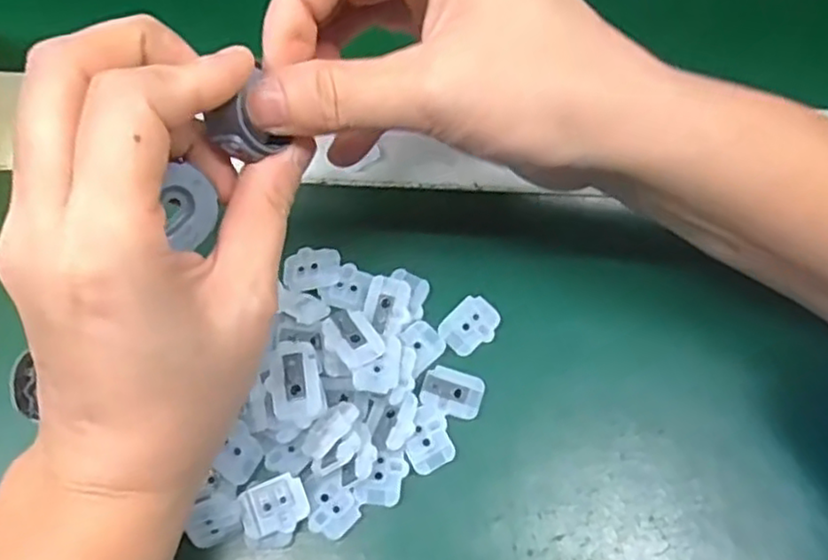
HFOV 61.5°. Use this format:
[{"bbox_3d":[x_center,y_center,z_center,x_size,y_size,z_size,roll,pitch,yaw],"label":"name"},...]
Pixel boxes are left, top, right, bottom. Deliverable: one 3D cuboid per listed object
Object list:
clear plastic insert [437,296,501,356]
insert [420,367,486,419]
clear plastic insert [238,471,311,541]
[{"bbox_3d":[0.021,0.017,0.258,0.022,0.005,0.017,-41,74,-19],"label":"clear plastic insert"},{"bbox_3d":[0.014,0.040,0.247,0.022,0.004,0.015,17,66,4],"label":"insert"},{"bbox_3d":[-0.045,0.074,0.225,0.020,0.005,0.017,-19,69,-12],"label":"clear plastic insert"}]

